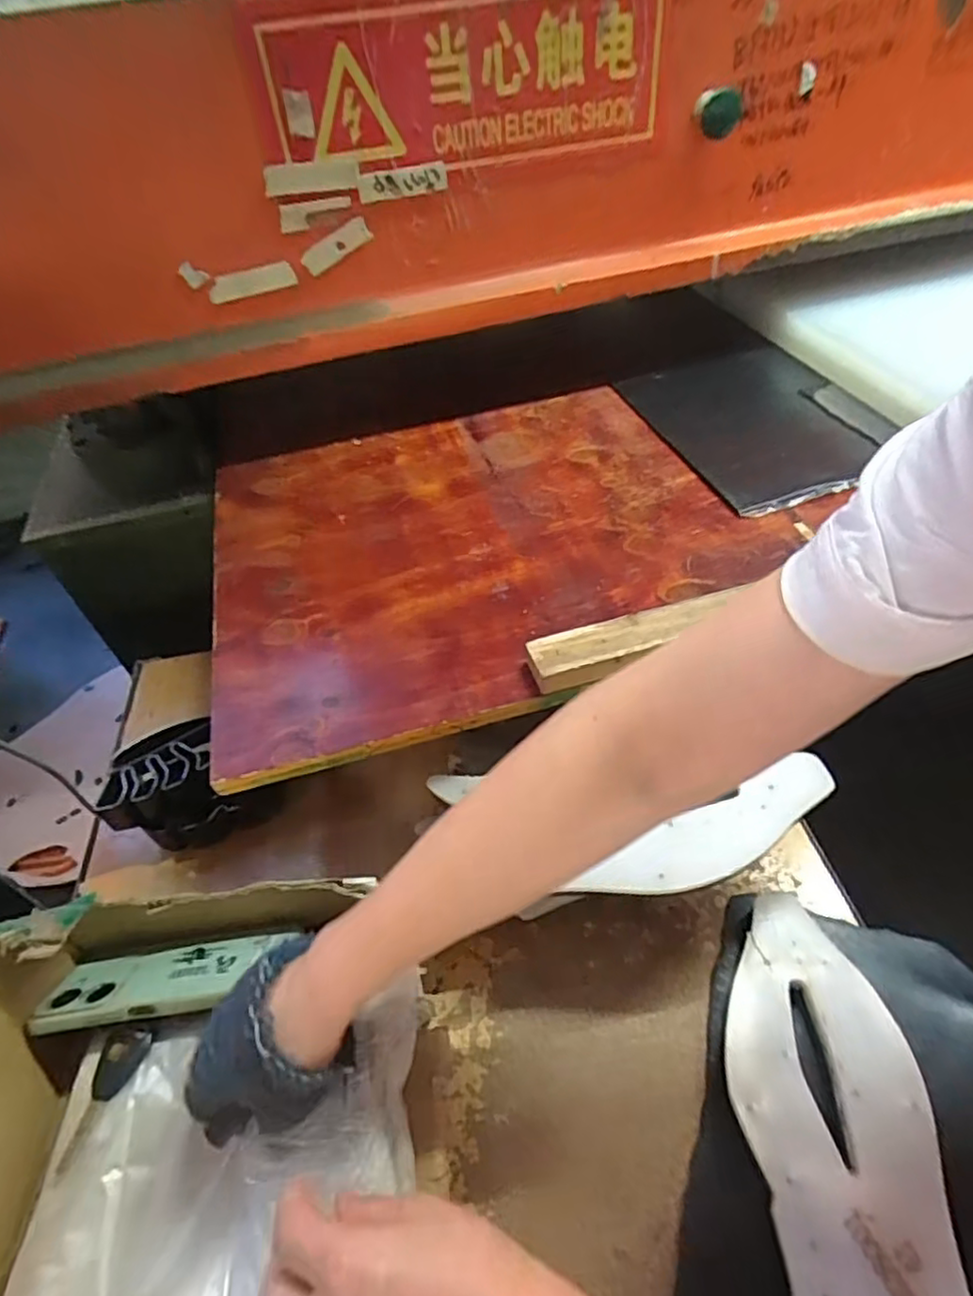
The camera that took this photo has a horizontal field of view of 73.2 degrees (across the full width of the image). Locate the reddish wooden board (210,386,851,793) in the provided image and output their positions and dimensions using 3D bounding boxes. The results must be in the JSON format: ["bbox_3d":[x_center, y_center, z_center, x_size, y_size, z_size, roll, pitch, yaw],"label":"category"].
[{"bbox_3d":[-0.004,-0.107,0.588,0.466,0.015,0.393,-14,47,-8],"label":"reddish wooden board"}]

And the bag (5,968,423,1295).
[{"bbox_3d":[-0.148,0.309,0.341,0.227,0.067,0.218,-6,46,-1],"label":"bag"}]

